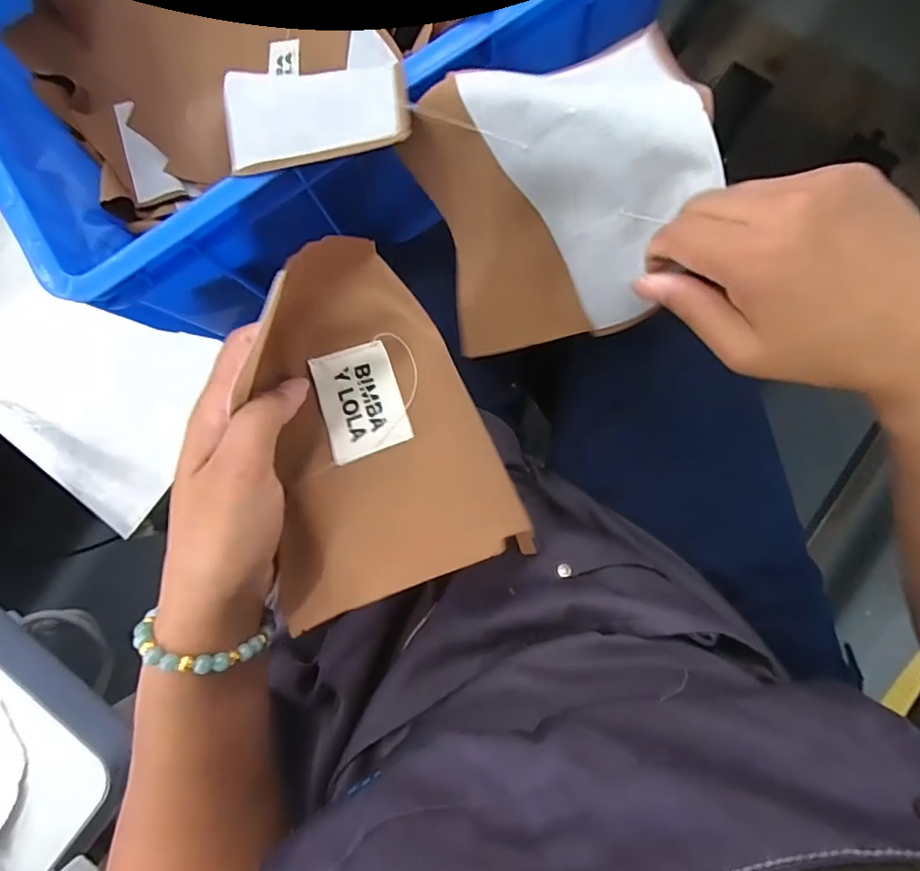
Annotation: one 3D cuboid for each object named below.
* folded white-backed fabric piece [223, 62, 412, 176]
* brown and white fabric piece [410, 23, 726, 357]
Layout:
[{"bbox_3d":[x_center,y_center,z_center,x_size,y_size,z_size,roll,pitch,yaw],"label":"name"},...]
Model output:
[{"bbox_3d":[-0.091,-0.210,0.342,0.117,0.034,0.066,-5,86,4],"label":"folded white-backed fabric piece"},{"bbox_3d":[0.047,-0.131,0.330,0.216,0.171,0.051,18,53,37],"label":"brown and white fabric piece"}]

